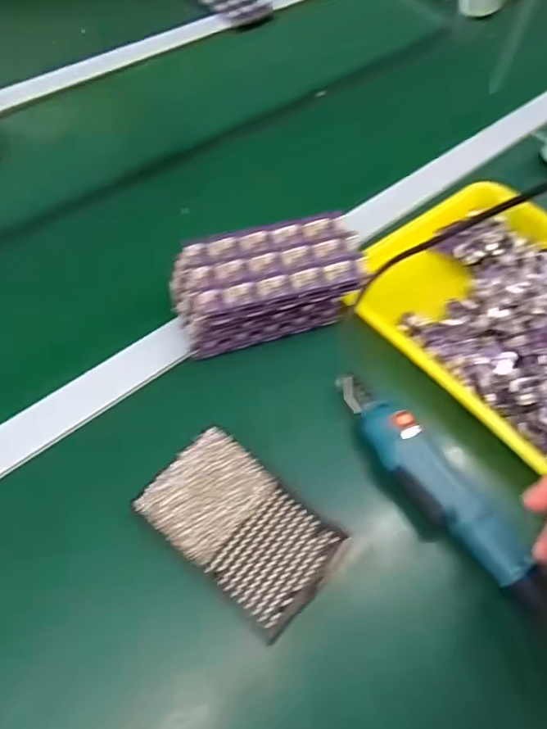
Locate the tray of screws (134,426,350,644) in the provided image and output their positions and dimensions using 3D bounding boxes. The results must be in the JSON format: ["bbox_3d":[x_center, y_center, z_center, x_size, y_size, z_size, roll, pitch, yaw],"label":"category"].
[{"bbox_3d":[-0.023,0.114,0.381,0.134,0.015,0.083,36,63,18],"label":"tray of screws"}]

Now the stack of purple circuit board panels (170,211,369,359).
[{"bbox_3d":[-0.006,-0.071,0.480,0.162,0.073,0.078,-14,60,-11],"label":"stack of purple circuit board panels"}]

